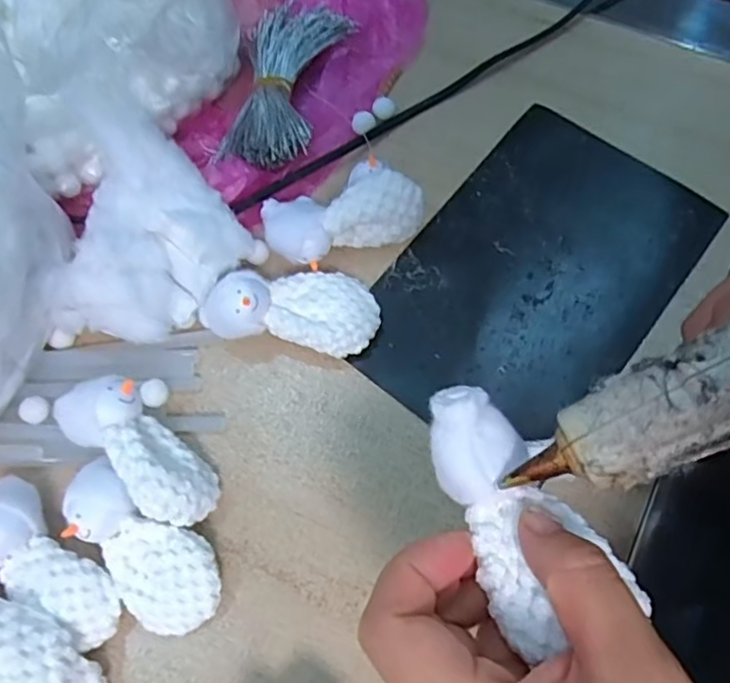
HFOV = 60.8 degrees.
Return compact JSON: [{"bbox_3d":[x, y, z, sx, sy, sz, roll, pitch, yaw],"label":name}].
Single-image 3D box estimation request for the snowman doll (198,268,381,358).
[{"bbox_3d":[-0.038,-0.018,0.313,0.087,0.033,0.041,8,69,6],"label":"snowman doll"}]

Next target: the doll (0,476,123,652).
[{"bbox_3d":[-0.140,0.097,0.269,0.081,0.028,0.031,40,75,16],"label":"doll"}]

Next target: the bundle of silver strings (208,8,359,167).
[{"bbox_3d":[-0.048,-0.145,0.359,0.051,0.024,0.112,15,70,8],"label":"bundle of silver strings"}]

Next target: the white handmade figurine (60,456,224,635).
[{"bbox_3d":[-0.098,0.090,0.276,0.039,0.029,0.082,-43,73,-13],"label":"white handmade figurine"}]

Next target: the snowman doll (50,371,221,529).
[{"bbox_3d":[-0.103,0.049,0.286,0.083,0.037,0.034,38,75,16],"label":"snowman doll"}]

